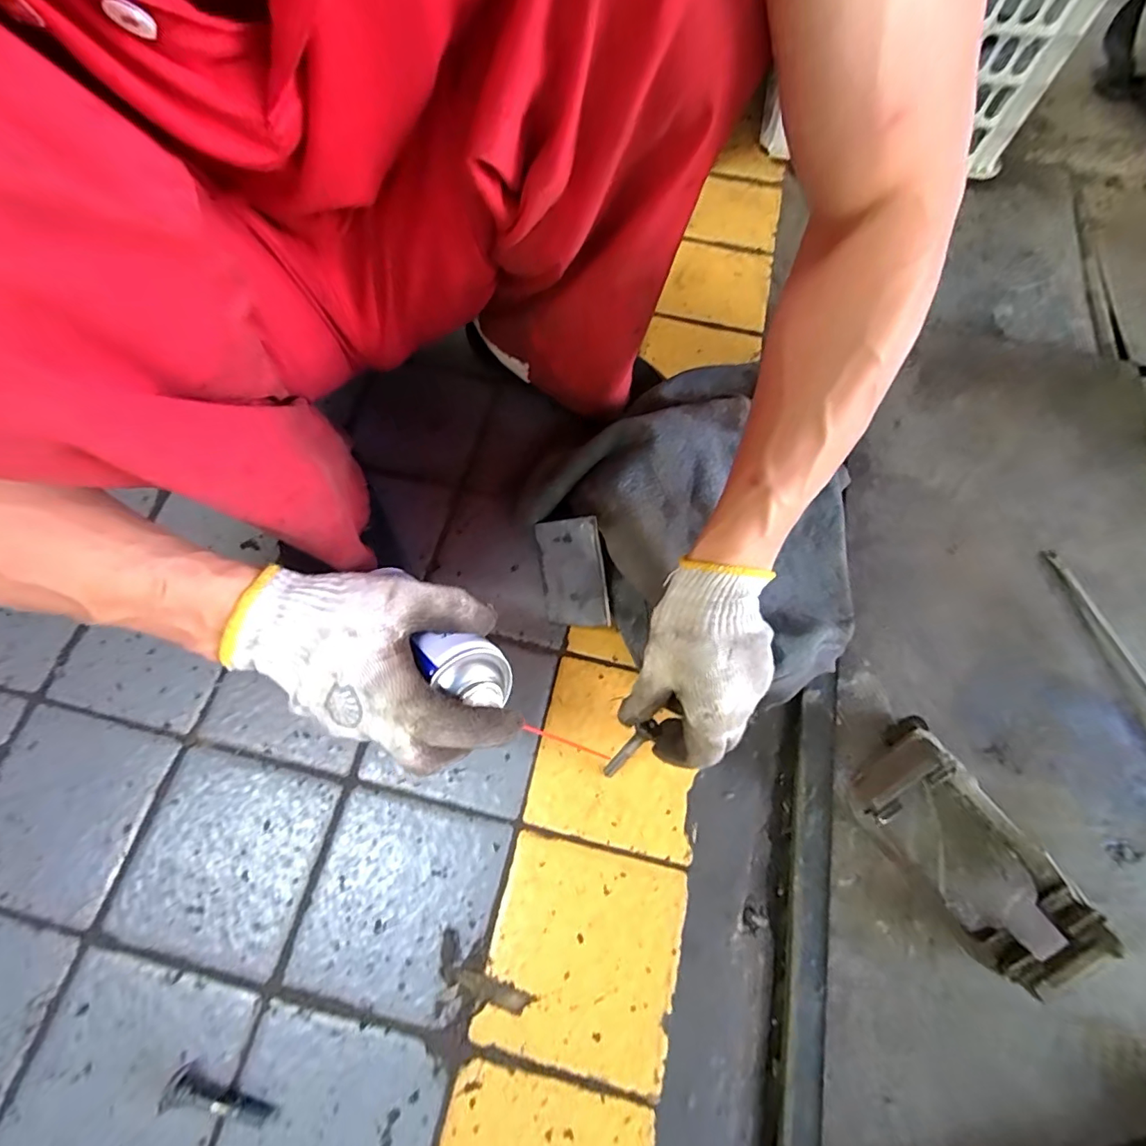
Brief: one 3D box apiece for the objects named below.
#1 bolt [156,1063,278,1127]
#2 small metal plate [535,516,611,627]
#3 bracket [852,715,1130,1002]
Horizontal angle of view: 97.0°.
[{"bbox_3d":[-0.252,0.373,0.361,0.079,0.014,0.023,10,67,2],"label":"bolt"},{"bbox_3d":[-0.002,0.001,0.470,0.007,0.074,0.100,-16,99,-48],"label":"small metal plate"},{"bbox_3d":[0.332,0.222,0.424,0.109,0.076,0.184,-32,73,-14],"label":"bracket"}]

